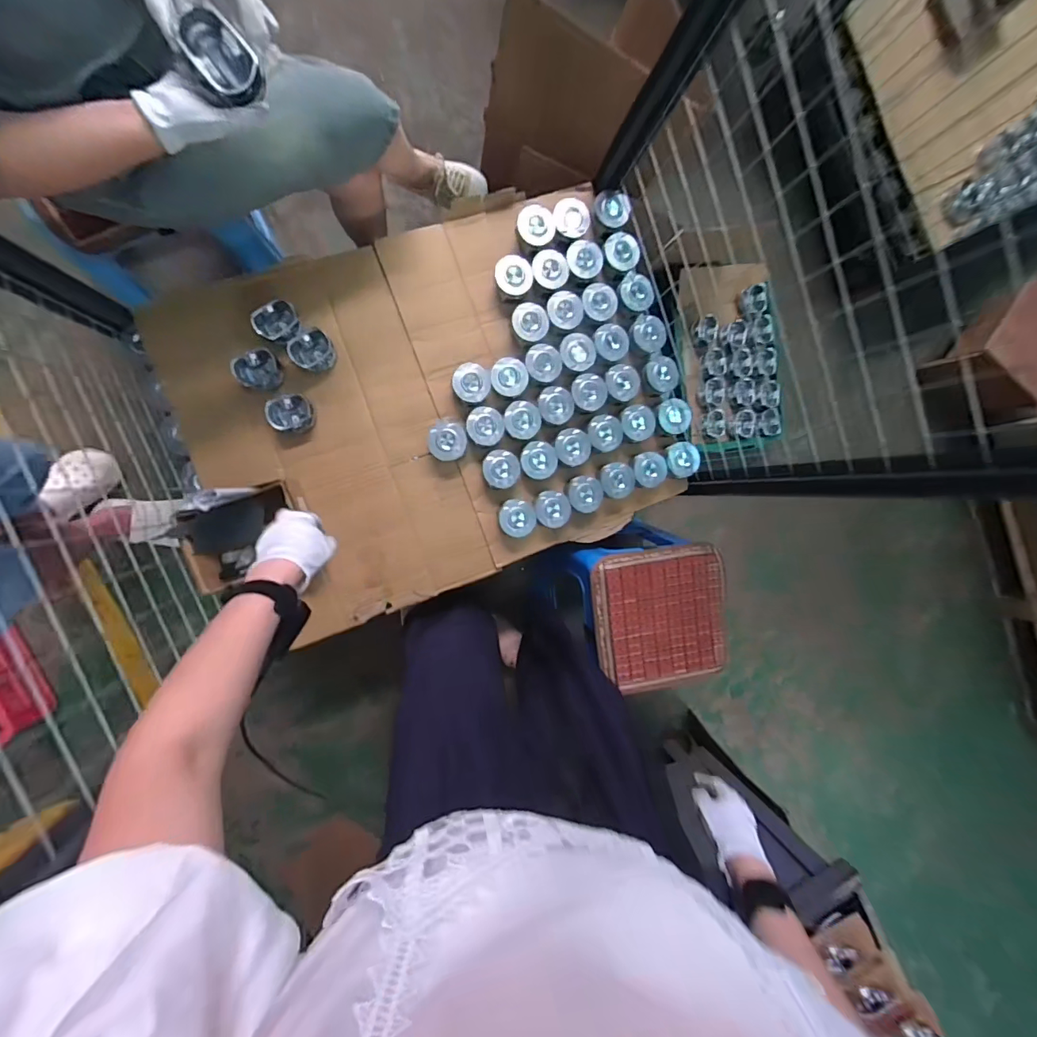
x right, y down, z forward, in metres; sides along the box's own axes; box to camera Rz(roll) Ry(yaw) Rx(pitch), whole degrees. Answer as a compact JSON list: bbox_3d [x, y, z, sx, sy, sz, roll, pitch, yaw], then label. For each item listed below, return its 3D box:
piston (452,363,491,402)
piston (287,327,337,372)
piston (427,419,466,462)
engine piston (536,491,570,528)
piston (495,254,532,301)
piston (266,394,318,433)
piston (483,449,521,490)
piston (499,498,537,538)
[{"bbox_3d":[-0.095,-0.268,0.942,0.077,0.041,0.076,-1,93,-10],"label":"piston"},{"bbox_3d":[-0.390,-0.320,0.894,0.071,0.042,0.075,-1,93,-10],"label":"piston"},{"bbox_3d":[-0.142,-0.156,0.940,0.077,0.052,0.084,-1,93,-10],"label":"piston"},{"bbox_3d":[0.070,-0.019,0.988,0.071,0.049,0.074,-6,94,-10],"label":"engine piston"},{"bbox_3d":[-0.009,-0.479,0.938,0.072,0.047,0.073,-1,93,-10],"label":"piston"},{"bbox_3d":[-0.430,-0.200,0.900,0.079,0.049,0.065,-14,95,-9],"label":"piston"},{"bbox_3d":[-0.035,-0.099,0.955,0.072,0.035,0.077,-3,94,-10],"label":"piston"},{"bbox_3d":[-0.002,0.000,0.969,0.074,0.050,0.078,-4,94,-5],"label":"piston"}]

